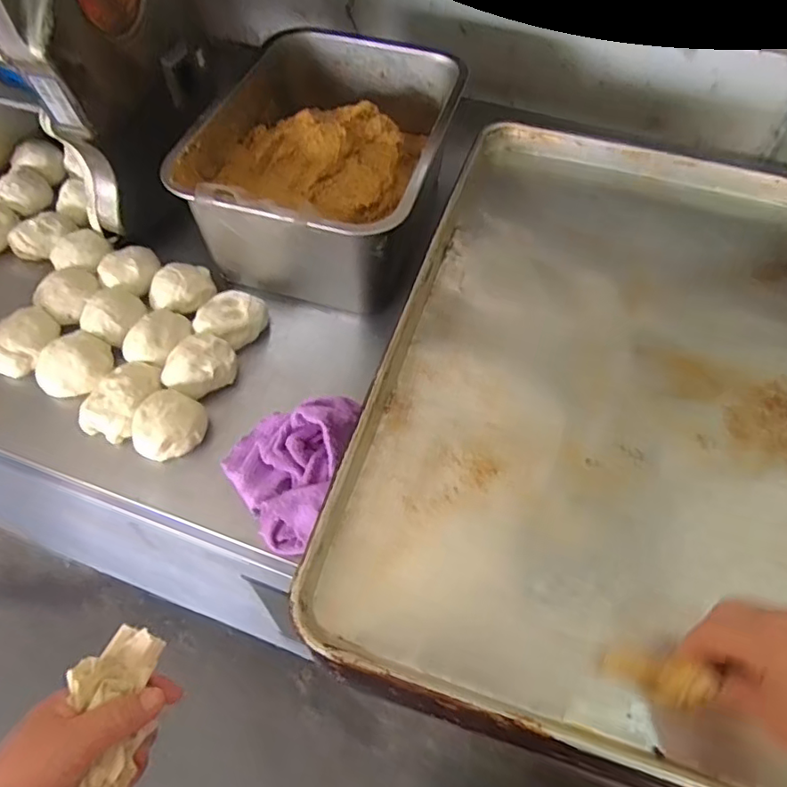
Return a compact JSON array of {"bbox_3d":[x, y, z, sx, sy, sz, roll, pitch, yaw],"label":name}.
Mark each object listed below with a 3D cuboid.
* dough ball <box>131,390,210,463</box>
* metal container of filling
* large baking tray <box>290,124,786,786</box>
[{"bbox_3d":[-0.226,0.028,0.593,0.070,0.040,0.064,0,56,0],"label":"dough ball"},{"bbox_3d":[-0.075,-0.271,0.712,0.257,0.166,0.367,12,57,8],"label":"metal container of filling"},{"bbox_3d":[0.203,-0.017,0.516,0.396,0.040,0.601,15,57,10],"label":"large baking tray"}]

